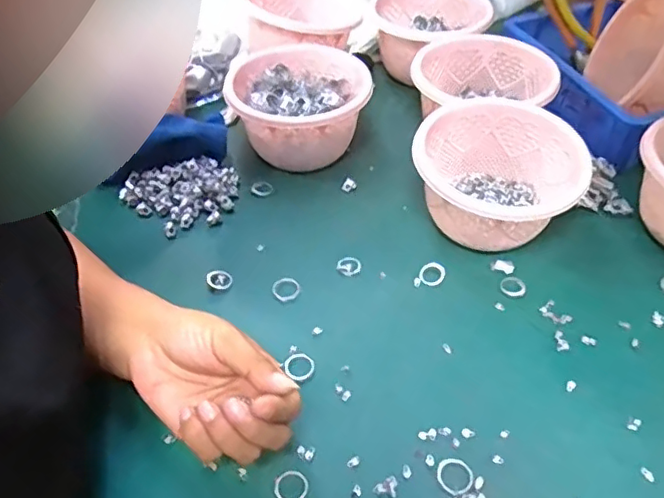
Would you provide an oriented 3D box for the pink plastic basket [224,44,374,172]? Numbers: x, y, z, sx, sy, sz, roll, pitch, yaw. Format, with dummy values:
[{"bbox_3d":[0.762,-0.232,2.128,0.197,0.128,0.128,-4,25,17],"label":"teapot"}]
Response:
[{"bbox_3d":[-0.034,-0.147,0.631,0.149,0.091,0.132,-5,46,-5],"label":"pink plastic basket"}]

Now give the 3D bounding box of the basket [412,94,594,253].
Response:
[{"bbox_3d":[0.155,-0.063,0.543,0.144,0.100,0.131,0,46,0],"label":"basket"}]

